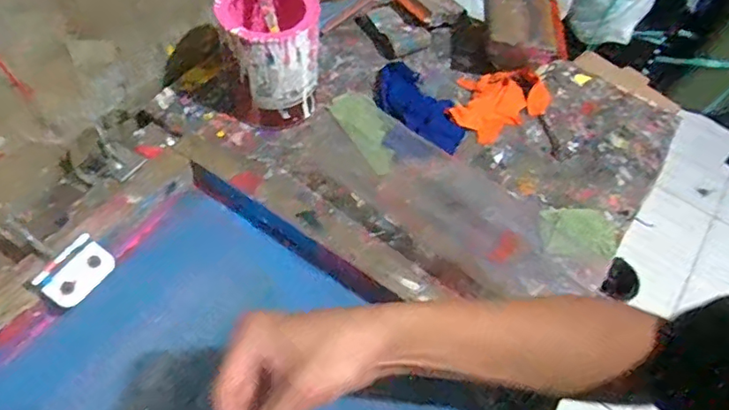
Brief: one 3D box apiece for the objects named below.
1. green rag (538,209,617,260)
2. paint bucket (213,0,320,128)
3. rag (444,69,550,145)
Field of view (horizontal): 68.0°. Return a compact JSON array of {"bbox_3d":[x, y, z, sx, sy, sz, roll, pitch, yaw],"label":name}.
[{"bbox_3d":[0.243,0.029,0.612,0.083,0.007,0.061,7,56,-1],"label":"green rag"},{"bbox_3d":[-0.107,-0.172,0.628,0.103,0.137,0.100,2,56,-4],"label":"paint bucket"},{"bbox_3d":[0.170,-0.139,0.704,0.141,0.022,0.095,-30,64,-22],"label":"rag"}]

